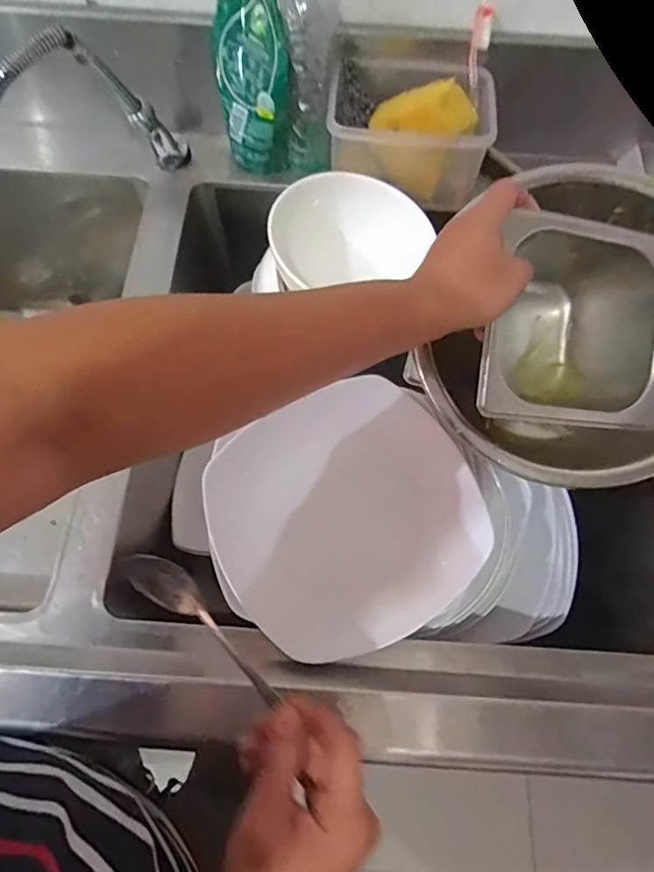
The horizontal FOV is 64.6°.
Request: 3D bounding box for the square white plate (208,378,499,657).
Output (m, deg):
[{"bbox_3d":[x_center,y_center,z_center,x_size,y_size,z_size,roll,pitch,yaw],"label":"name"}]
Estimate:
[{"bbox_3d":[0.012,0.065,0.475,0.237,0.045,0.239,-27,71,-11],"label":"square white plate"}]

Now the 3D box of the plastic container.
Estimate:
[{"bbox_3d":[0.090,-0.357,0.564,0.168,0.095,0.133,8,68,2],"label":"plastic container"}]

